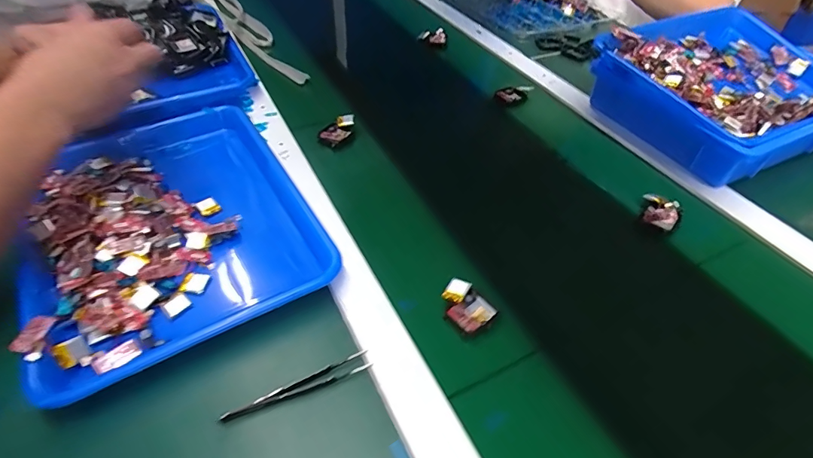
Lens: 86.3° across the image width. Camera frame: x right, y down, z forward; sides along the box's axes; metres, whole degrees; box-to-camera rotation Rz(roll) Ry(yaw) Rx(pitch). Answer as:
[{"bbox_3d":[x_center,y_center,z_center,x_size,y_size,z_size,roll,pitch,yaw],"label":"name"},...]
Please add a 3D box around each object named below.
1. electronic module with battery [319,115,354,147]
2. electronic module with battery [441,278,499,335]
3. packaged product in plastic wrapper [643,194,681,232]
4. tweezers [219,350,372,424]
[{"bbox_3d":[-0.089,-0.132,0.579,0.028,0.019,0.056,30,53,24],"label":"electronic module with battery"},{"bbox_3d":[0.055,0.069,0.390,0.048,0.015,0.042,32,54,25],"label":"electronic module with battery"},{"bbox_3d":[0.284,-0.021,0.483,0.035,0.020,0.039,20,49,16],"label":"packaged product in plastic wrapper"},{"bbox_3d":[-0.084,0.121,0.337,0.113,0.010,0.014,-16,49,-16],"label":"tweezers"}]

